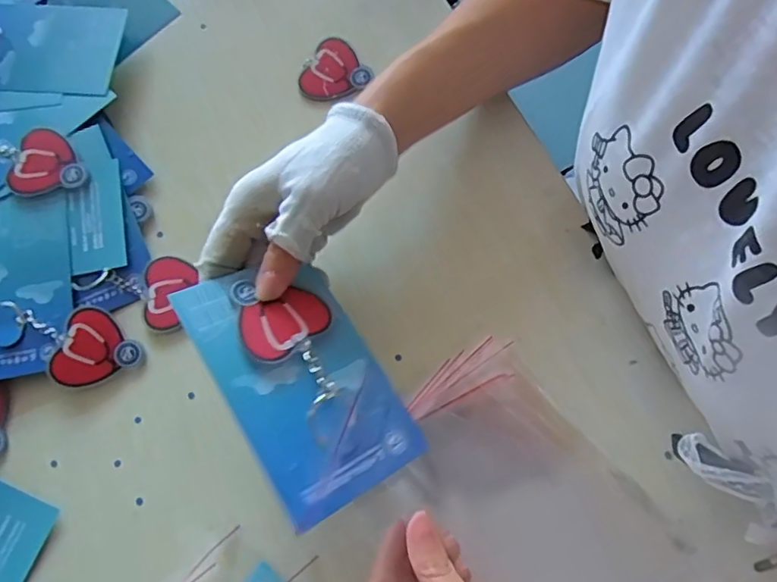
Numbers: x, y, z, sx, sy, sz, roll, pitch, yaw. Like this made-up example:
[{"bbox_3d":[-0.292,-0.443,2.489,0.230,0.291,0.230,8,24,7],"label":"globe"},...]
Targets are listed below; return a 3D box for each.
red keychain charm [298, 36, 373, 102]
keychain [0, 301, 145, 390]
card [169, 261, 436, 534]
[{"bbox_3d":[-0.044,-0.166,0.427,0.051,0.006,0.045,-35,82,-5],"label":"red keychain charm"},{"bbox_3d":[-0.209,0.029,0.364,0.097,0.012,0.053,30,75,14],"label":"keychain"},{"bbox_3d":[-0.044,0.041,0.287,0.078,0.007,0.131,-25,73,-29],"label":"card"}]

